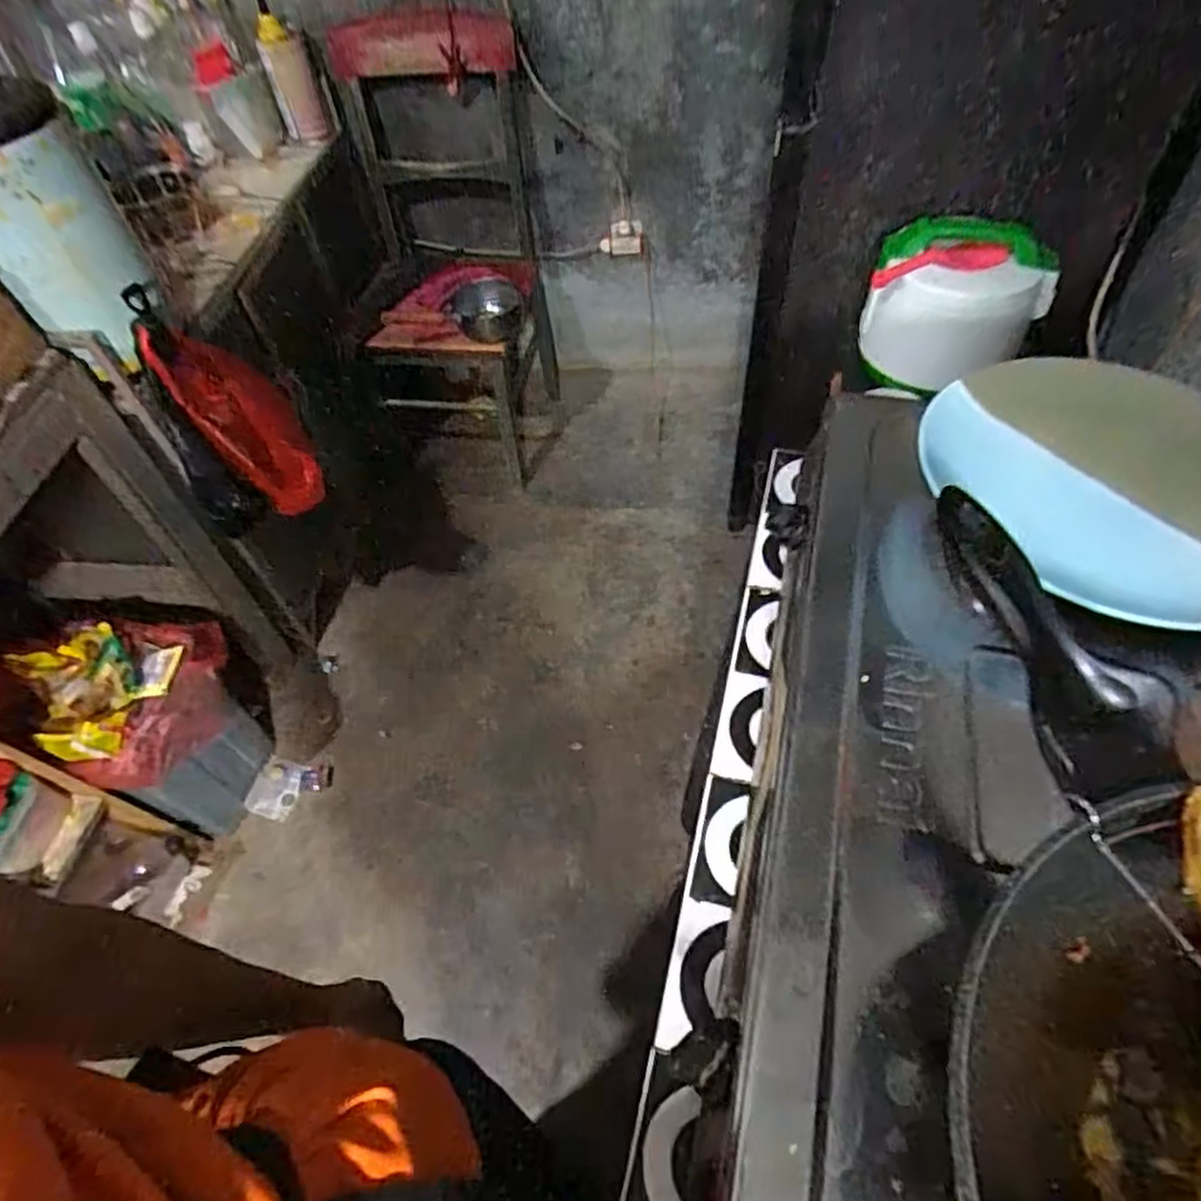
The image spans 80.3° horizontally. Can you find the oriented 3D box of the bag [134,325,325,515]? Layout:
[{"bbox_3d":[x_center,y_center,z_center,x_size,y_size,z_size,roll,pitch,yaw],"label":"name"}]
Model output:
[{"bbox_3d":[-0.518,-0.276,1.053,0.086,0.302,0.117,3,50,38],"label":"bag"}]

